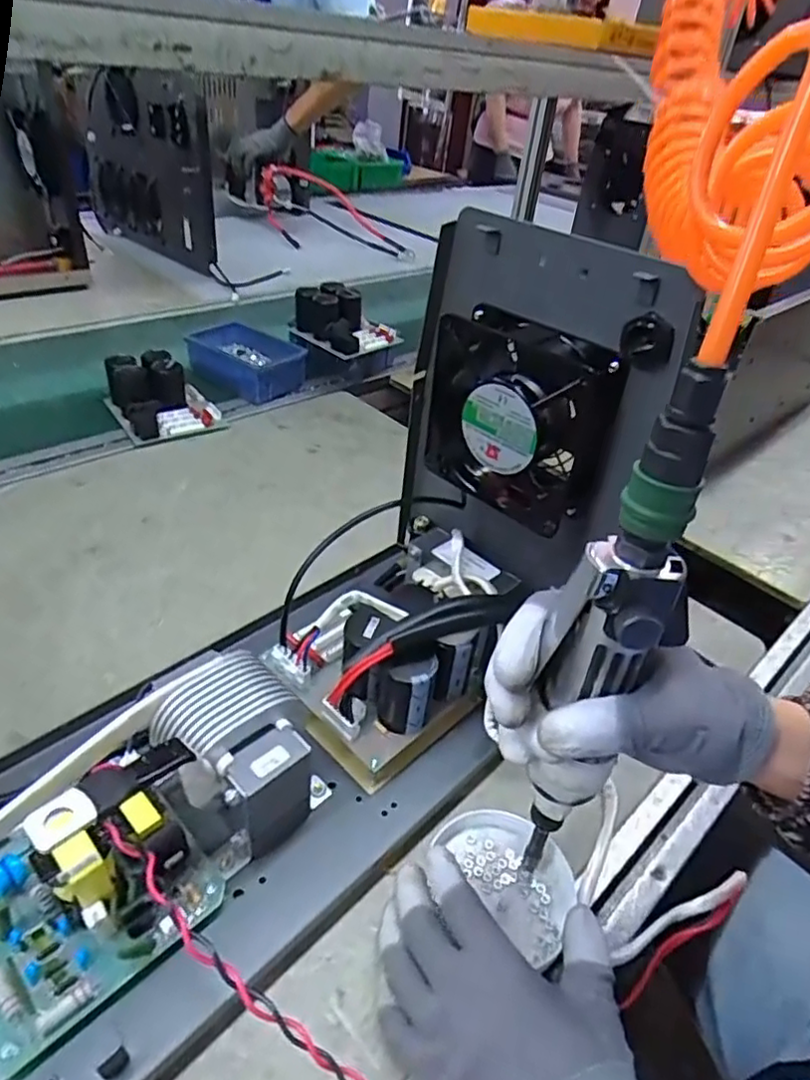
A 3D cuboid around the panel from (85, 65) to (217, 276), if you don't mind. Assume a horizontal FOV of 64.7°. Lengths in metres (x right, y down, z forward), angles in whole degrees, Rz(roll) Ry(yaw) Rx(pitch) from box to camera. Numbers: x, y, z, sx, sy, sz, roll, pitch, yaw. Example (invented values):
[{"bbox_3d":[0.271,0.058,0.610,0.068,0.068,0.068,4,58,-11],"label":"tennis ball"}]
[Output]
[{"bbox_3d":[-0.498,-0.713,1.212,0.438,0.298,0.036,32,48,31],"label":"panel"}]

